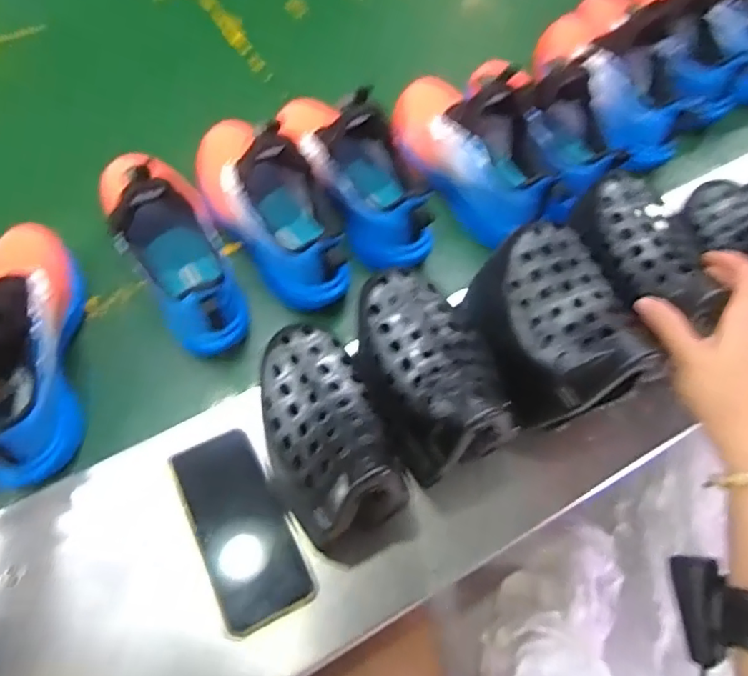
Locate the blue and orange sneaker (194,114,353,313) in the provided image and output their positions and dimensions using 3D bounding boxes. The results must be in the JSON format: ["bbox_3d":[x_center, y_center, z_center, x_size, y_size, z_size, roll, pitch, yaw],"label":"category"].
[{"bbox_3d":[-0.112,-0.154,0.576,0.094,0.127,0.246,-38,72,-19],"label":"blue and orange sneaker"}]

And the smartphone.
[{"bbox_3d":[-0.111,0.157,0.477,0.075,0.008,0.154,-22,74,-13],"label":"smartphone"}]

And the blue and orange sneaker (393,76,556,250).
[{"bbox_3d":[0.116,-0.222,0.646,0.106,0.112,0.221,-18,67,-12],"label":"blue and orange sneaker"}]

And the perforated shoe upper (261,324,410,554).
[{"bbox_3d":[-0.037,0.057,0.384,0.076,0.046,0.148,-17,67,-11],"label":"perforated shoe upper"}]

